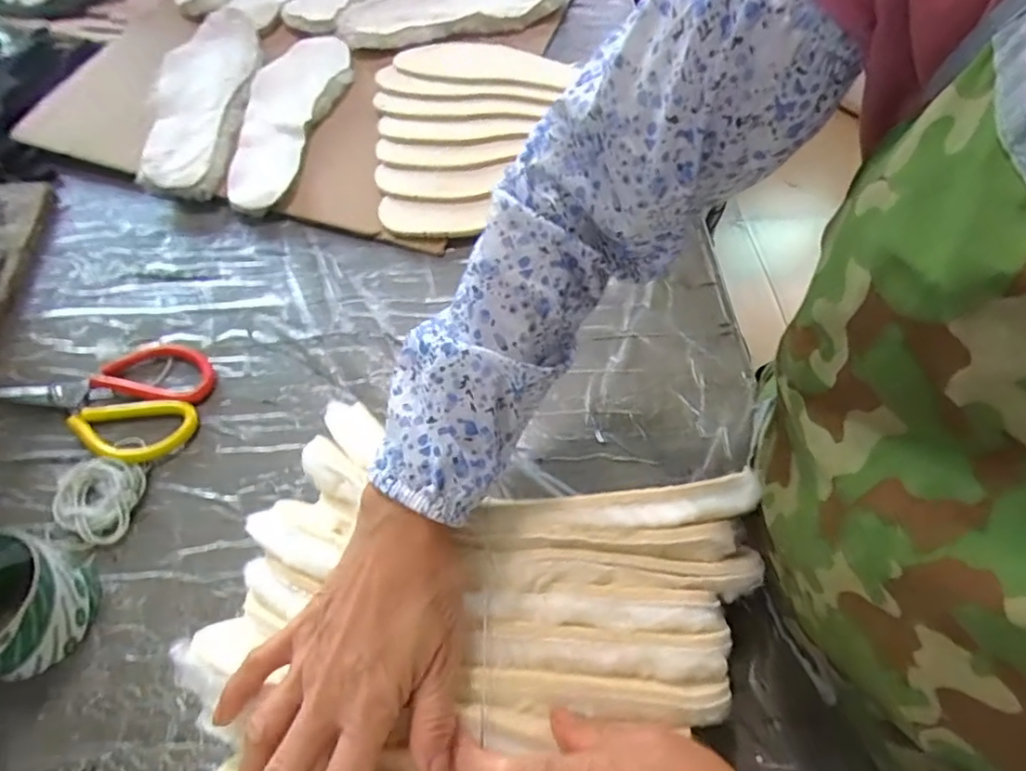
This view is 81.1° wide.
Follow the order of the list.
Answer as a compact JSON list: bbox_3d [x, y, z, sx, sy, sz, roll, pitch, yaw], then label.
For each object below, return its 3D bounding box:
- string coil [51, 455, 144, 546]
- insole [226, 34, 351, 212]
[{"bbox_3d":[-0.309,0.083,0.445,0.059,0.015,0.059,-1,58,1],"label":"string coil"},{"bbox_3d":[-0.243,-0.298,0.647,0.087,0.028,0.271,10,59,7],"label":"insole"}]

